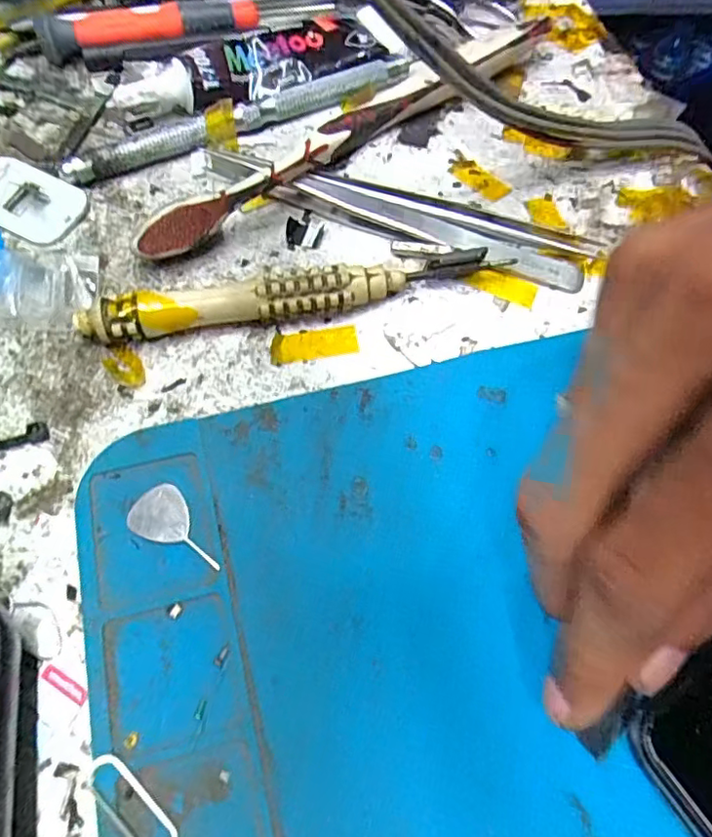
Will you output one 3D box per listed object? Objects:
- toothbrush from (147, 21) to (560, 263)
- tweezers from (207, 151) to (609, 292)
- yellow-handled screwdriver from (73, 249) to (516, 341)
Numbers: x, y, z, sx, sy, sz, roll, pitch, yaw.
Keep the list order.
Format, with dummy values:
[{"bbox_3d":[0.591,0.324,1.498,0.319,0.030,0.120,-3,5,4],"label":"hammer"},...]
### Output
[{"bbox_3d":[0.001,-0.098,0.204,0.169,0.017,0.015,-37,72,-19],"label":"toothbrush"},{"bbox_3d":[0.013,-0.067,0.193,0.132,0.009,0.021,15,64,4],"label":"tweezers"},{"bbox_3d":[-0.017,-0.035,0.174,0.120,0.013,0.012,-9,65,-8],"label":"yellow-handled screwdriver"}]

